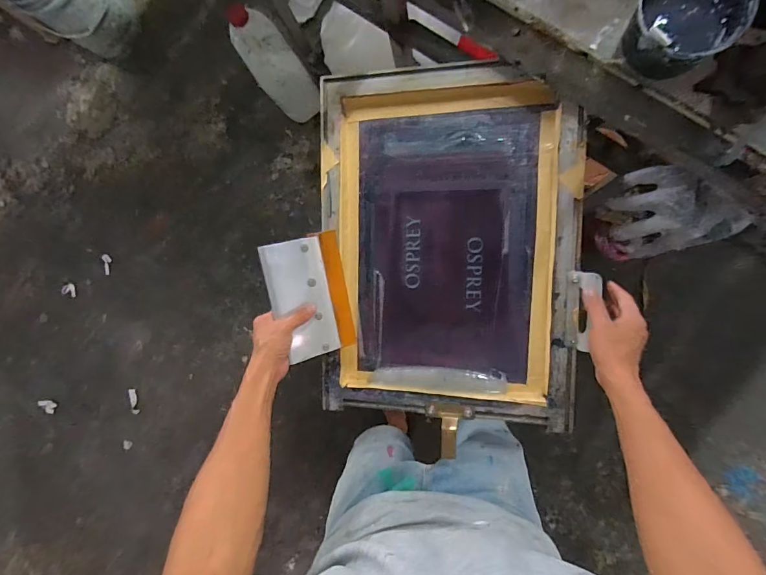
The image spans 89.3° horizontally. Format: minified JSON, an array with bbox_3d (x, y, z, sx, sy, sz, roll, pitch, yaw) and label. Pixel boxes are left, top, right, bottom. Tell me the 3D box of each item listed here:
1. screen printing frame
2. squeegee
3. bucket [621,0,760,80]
[{"bbox_3d":[0.101,-0.068,0.656,0.413,0.074,0.569,1,90,10],"label":"screen printing frame"},{"bbox_3d":[-0.108,0.014,0.631,0.146,0.019,0.194,-14,102,-29],"label":"squeegee"},{"bbox_3d":[0.348,-0.306,0.454,0.098,0.085,0.105,0,89,10],"label":"bucket"}]

